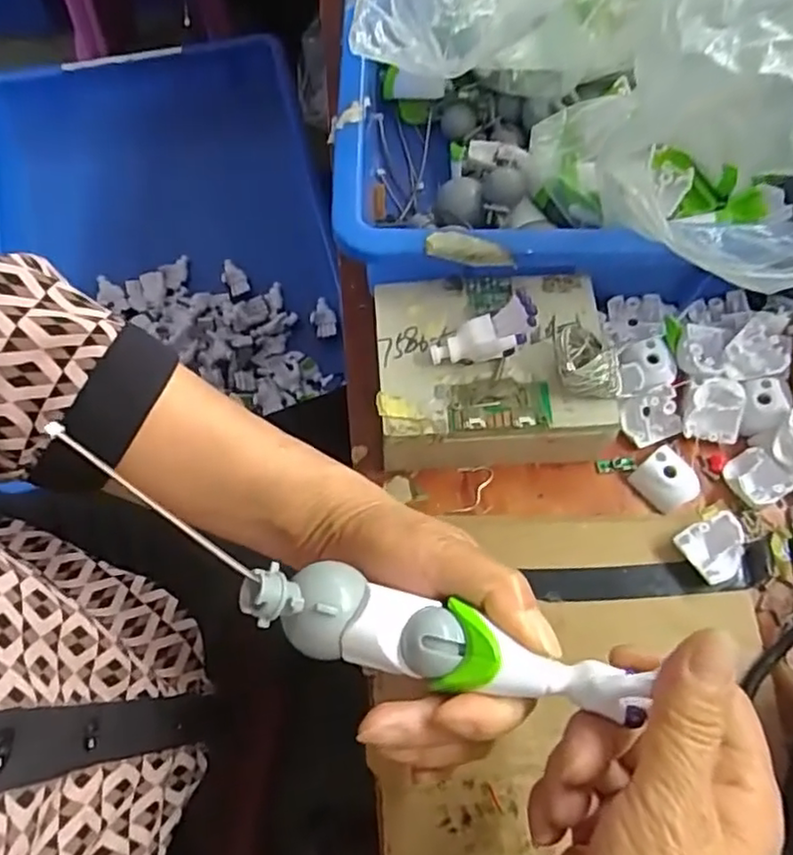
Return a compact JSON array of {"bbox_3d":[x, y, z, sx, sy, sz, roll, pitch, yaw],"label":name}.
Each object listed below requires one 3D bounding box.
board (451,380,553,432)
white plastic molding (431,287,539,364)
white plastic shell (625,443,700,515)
[{"bbox_3d":[0.052,-0.012,0.335,0.051,0.005,0.026,-5,66,-3],"label":"board"},{"bbox_3d":[0.046,-0.045,0.339,0.057,0.017,0.026,-26,64,19],"label":"white plastic molding"},{"bbox_3d":[0.148,0.030,0.363,0.027,0.014,0.031,-36,72,-16],"label":"white plastic shell"}]

